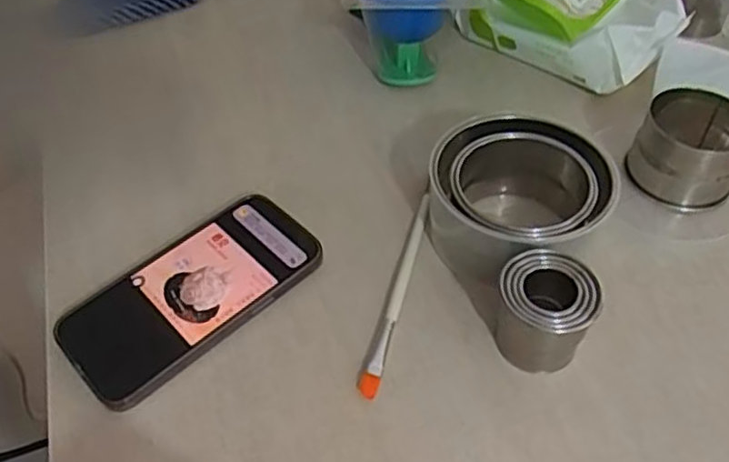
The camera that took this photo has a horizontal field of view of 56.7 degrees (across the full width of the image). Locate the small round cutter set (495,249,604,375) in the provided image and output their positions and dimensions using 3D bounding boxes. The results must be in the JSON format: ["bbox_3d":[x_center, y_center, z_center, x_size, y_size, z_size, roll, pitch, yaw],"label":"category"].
[{"bbox_3d":[0.104,0.047,0.387,0.052,0.054,0.046,8,50,8],"label":"small round cutter set"}]

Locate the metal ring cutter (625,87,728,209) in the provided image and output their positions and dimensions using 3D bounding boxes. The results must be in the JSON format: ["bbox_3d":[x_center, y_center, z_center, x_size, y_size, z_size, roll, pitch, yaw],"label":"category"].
[{"bbox_3d":[0.233,-0.062,0.479,0.070,0.053,0.067,-1,49,1],"label":"metal ring cutter"}]

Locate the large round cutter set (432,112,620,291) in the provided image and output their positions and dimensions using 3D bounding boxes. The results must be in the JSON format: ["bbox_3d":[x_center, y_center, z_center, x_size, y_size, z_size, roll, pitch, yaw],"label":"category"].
[{"bbox_3d":[0.095,-0.019,0.436,0.108,0.063,0.104,-1,49,1],"label":"large round cutter set"}]

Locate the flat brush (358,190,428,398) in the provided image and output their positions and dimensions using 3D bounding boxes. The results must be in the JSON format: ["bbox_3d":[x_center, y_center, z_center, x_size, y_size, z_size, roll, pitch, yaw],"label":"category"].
[{"bbox_3d":[0.023,0.035,0.429,0.011,0.006,0.156,12,51,12],"label":"flat brush"}]

